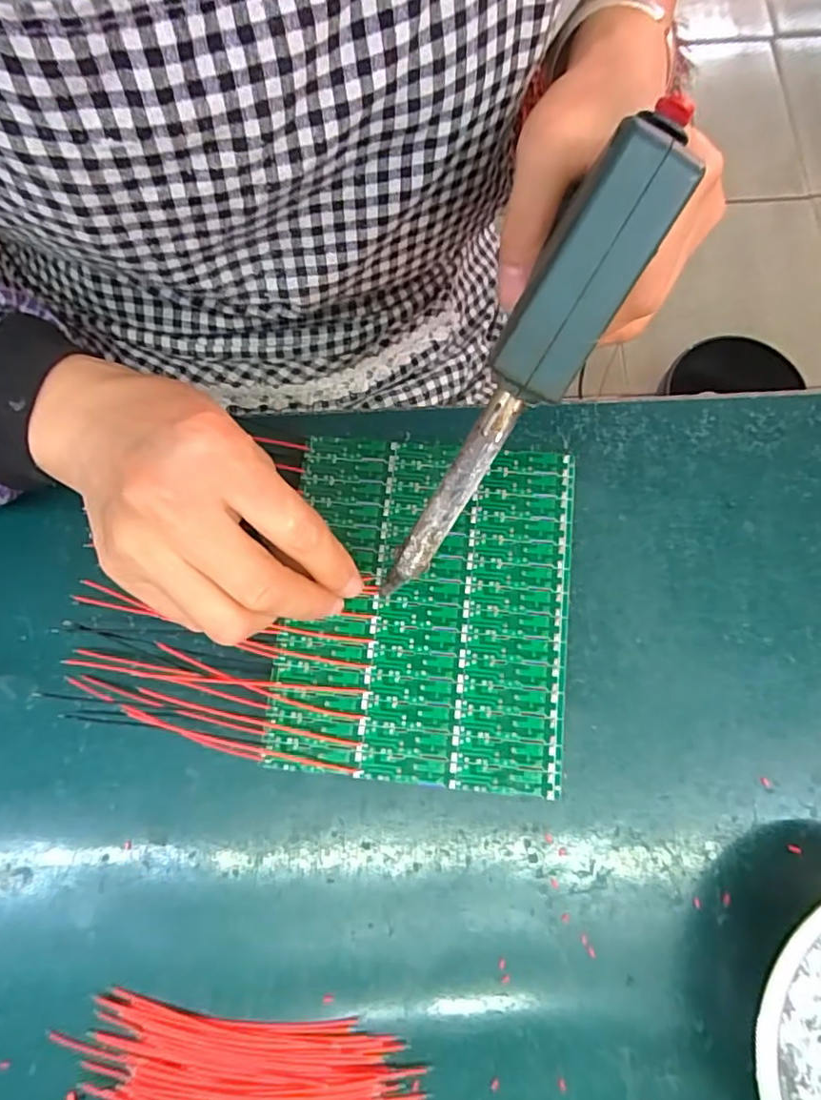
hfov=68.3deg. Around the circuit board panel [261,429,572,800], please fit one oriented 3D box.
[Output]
[{"bbox_3d":[0.006,0.024,0.269,0.123,0.007,0.148,5,75,3],"label":"circuit board panel"}]

